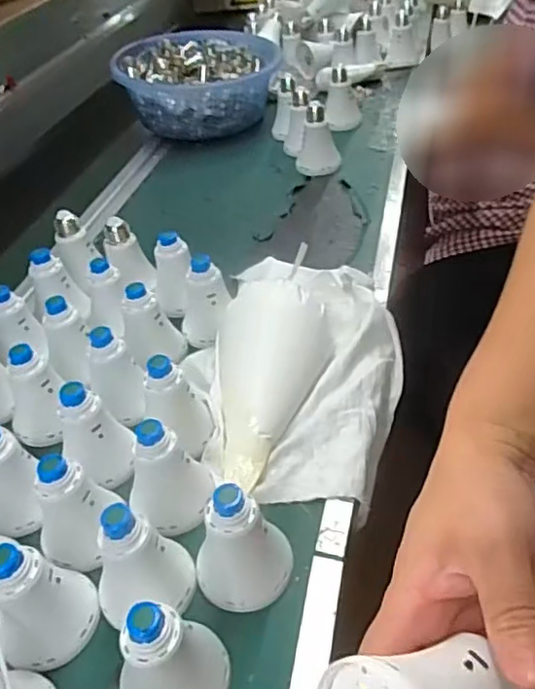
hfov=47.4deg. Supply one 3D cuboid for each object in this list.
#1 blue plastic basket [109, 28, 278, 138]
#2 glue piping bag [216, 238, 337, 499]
[{"bbox_3d":[-0.115,-0.451,1.056,0.274,0.114,0.249,-10,41,-3],"label":"blue plastic basket"},{"bbox_3d":[-0.003,0.007,0.536,0.106,0.063,0.257,5,43,14],"label":"glue piping bag"}]

